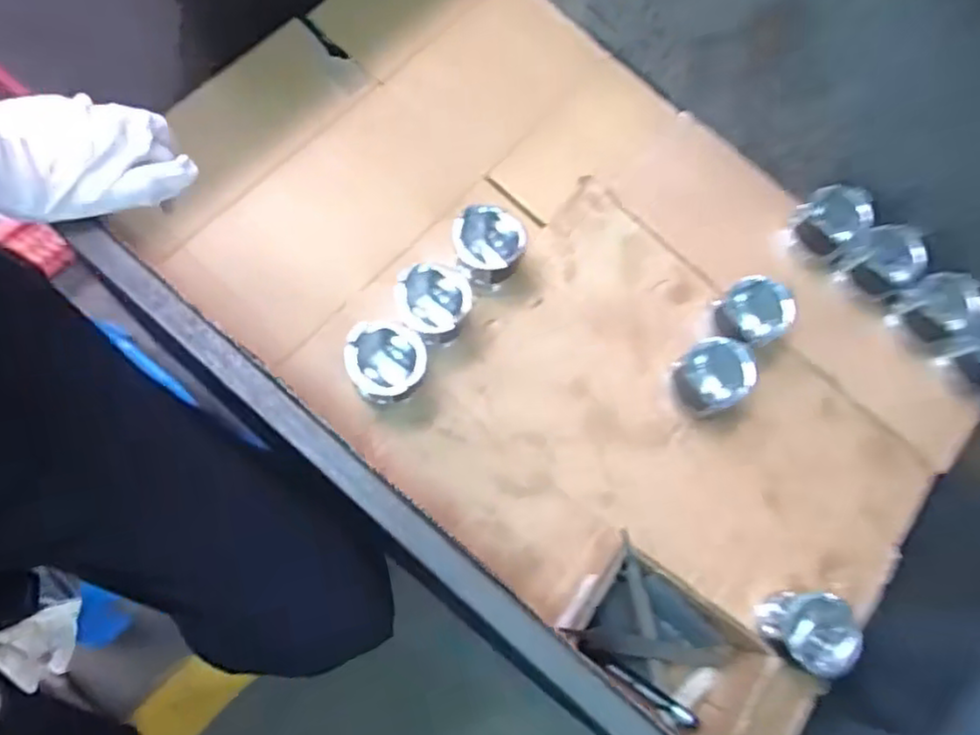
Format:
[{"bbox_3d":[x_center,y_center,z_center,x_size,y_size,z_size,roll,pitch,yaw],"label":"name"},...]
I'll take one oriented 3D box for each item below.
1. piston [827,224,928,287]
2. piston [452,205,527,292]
[{"bbox_3d":[0.507,-0.136,0.870,0.062,0.090,0.079,-35,81,-15],"label":"piston"},{"bbox_3d":[-0.002,-0.142,0.824,0.084,0.079,0.083,2,72,-7],"label":"piston"}]

